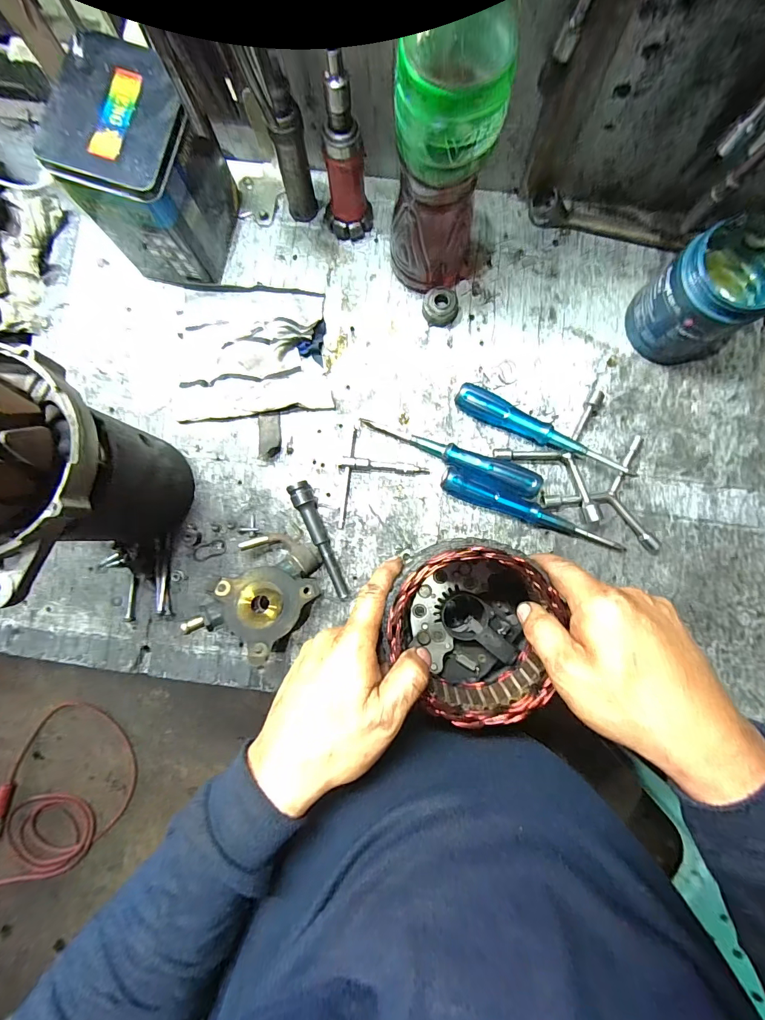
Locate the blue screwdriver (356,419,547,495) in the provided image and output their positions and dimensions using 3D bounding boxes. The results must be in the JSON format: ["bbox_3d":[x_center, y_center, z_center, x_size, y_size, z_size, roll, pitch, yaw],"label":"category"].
[{"bbox_3d":[0.069,-0.055,0.418,0.193,0.024,0.027,20,86,1],"label":"blue screwdriver"}]

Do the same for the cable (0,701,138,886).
[{"bbox_3d":[-1.064,0.945,1.174,0.370,0.032,0.784,43,86,2],"label":"cable"}]

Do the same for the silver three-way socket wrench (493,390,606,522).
[{"bbox_3d":[0.203,-0.072,0.418,0.121,0.022,0.125,36,87,2],"label":"silver three-way socket wrench"}]

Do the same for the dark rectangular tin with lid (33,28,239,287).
[{"bbox_3d":[-0.218,-0.311,0.384,0.096,0.135,0.124,16,86,1],"label":"dark rectangular tin with lid"}]

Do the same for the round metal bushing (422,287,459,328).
[{"bbox_3d":[0.064,-0.220,0.433,0.038,0.018,0.035,0,86,0],"label":"round metal bushing"}]

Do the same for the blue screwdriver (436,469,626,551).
[{"bbox_3d":[0.156,0.004,0.414,0.201,0.024,0.022,21,86,1],"label":"blue screwdriver"}]

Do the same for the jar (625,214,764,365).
[{"bbox_3d":[0.315,-0.205,0.392,0.092,0.101,0.090,0,86,0],"label":"jar"}]

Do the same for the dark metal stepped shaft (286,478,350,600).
[{"bbox_3d":[-0.063,0.031,0.416,0.021,0.020,0.126,-24,86,-1],"label":"dark metal stepped shaft"}]

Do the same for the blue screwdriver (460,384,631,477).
[{"bbox_3d":[0.166,-0.080,0.418,0.190,0.028,0.027,26,87,2],"label":"blue screwdriver"}]

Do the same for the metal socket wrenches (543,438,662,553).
[{"bbox_3d":[0.224,-0.007,0.417,0.113,0.015,0.121,-10,86,-1],"label":"metal socket wrenches"}]

